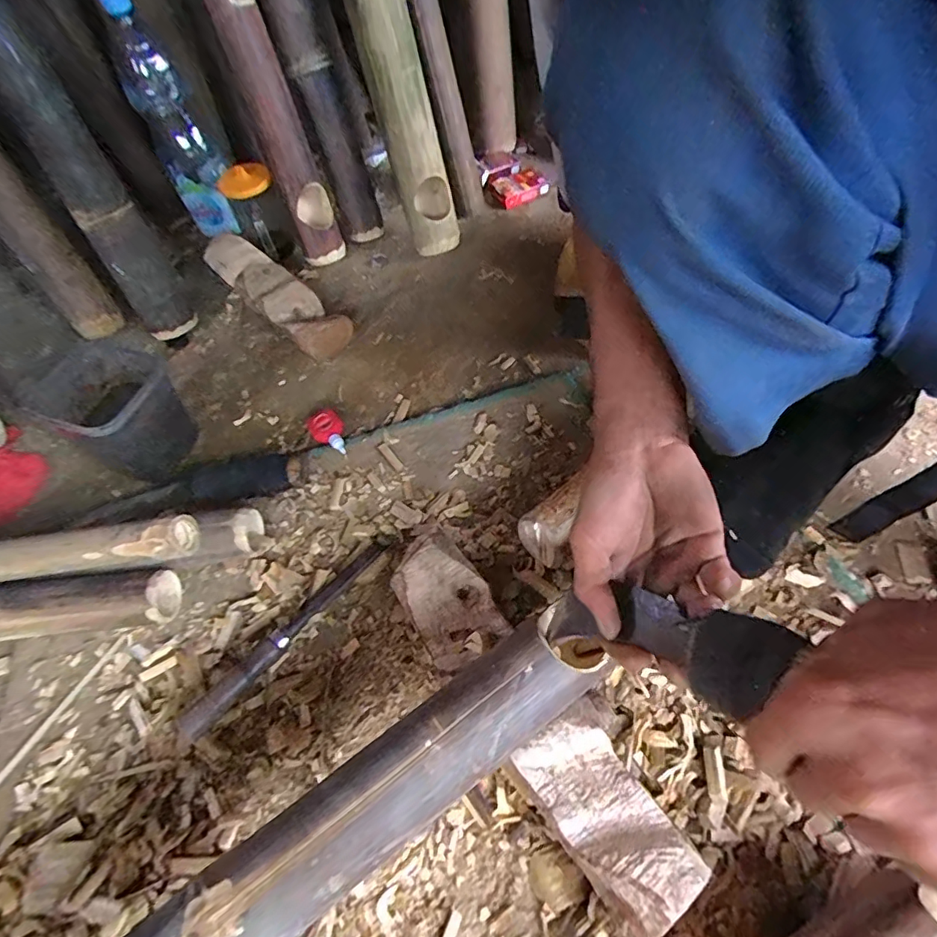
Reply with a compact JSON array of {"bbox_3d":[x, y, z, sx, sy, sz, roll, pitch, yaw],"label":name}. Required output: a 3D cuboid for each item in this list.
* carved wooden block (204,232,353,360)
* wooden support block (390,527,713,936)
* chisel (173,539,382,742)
[{"bbox_3d":[-0.286,-0.260,0.782,0.077,0.063,0.300,-39,61,-20],"label":"carved wooden block"},{"bbox_3d":[0.042,0.194,0.437,0.080,0.061,0.322,-35,60,-18],"label":"wooden support block"},{"bbox_3d":[-0.170,0.150,0.502,0.024,0.033,0.232,31,63,23],"label":"chisel"}]

